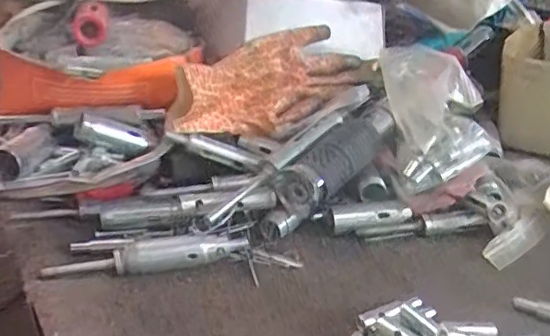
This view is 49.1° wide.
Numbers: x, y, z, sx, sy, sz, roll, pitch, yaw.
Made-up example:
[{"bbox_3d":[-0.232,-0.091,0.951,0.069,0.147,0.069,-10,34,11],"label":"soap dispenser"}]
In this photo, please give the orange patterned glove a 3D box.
[{"bbox_3d":[-0.004,-0.081,0.570,0.209,0.067,0.076,-12,30,-19],"label":"orange patterned glove"}]

